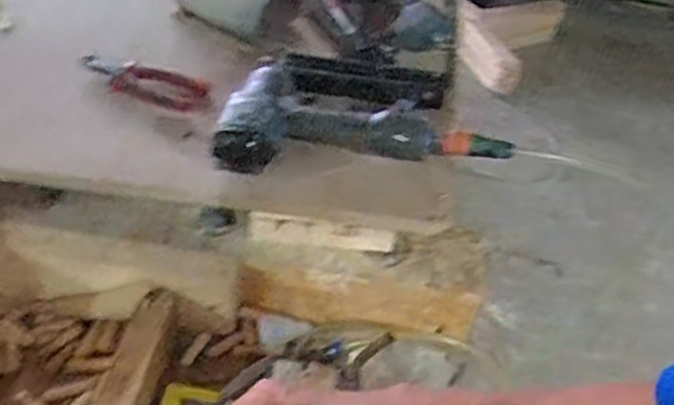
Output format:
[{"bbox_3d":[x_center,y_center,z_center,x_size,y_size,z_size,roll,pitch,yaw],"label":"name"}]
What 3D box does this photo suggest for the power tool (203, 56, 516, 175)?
[{"bbox_3d":[0.021,-0.100,0.776,0.310,0.069,0.172,-1,45,-7],"label":"power tool"}]

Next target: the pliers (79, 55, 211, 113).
[{"bbox_3d":[-0.241,-0.153,0.841,0.170,0.029,0.070,19,46,13],"label":"pliers"}]

